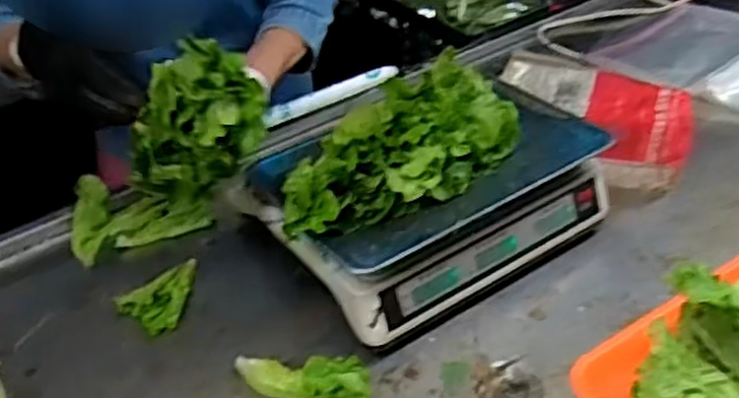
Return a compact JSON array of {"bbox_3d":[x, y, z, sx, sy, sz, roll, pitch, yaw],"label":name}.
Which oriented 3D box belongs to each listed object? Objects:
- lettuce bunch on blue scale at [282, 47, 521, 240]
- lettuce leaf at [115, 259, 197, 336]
[{"bbox_3d":[0.022,-0.057,0.722,0.124,0.110,0.241,25,46,37],"label":"lettuce bunch on blue scale"},{"bbox_3d":[-0.212,0.104,0.799,0.092,0.023,0.066,-32,43,-31],"label":"lettuce leaf"}]

